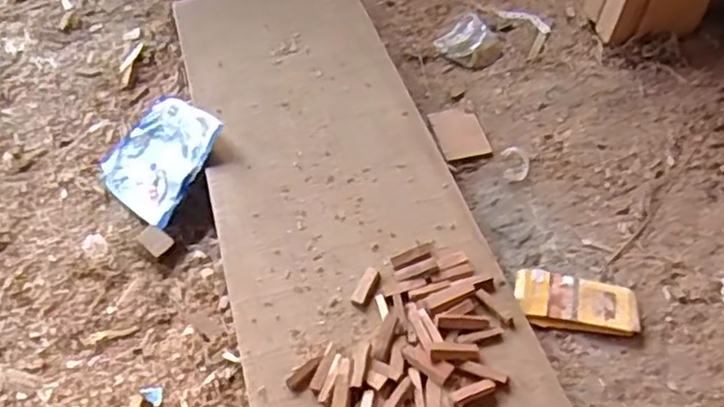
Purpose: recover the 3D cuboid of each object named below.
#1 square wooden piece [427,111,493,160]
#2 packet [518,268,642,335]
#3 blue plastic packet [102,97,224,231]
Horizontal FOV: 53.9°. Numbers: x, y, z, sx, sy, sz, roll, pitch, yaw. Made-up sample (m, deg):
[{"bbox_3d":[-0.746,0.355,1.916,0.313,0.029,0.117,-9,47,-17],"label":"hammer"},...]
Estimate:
[{"bbox_3d":[0.130,-0.095,0.948,0.064,0.006,0.091,-10,48,-4],"label":"square wooden piece"},{"bbox_3d":[0.224,0.104,0.743,0.122,0.016,0.064,6,49,10],"label":"packet"},{"bbox_3d":[-0.268,-0.068,0.934,0.153,0.023,0.191,-51,48,-3],"label":"blue plastic packet"}]

